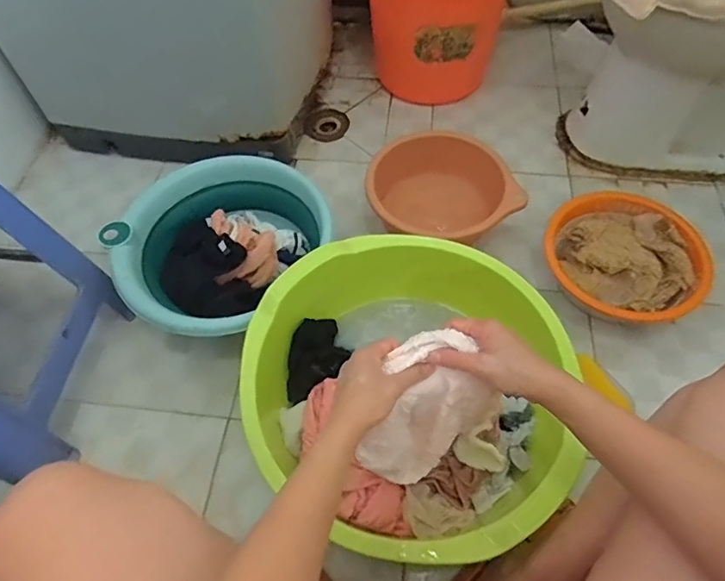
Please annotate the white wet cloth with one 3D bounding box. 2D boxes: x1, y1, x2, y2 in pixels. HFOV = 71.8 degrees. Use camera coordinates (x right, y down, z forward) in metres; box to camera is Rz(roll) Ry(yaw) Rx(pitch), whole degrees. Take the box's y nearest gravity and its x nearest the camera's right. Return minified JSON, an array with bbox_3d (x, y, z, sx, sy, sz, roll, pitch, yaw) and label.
[{"bbox_3d":[0.068,0.138,0.554,0.160,0.159,0.032,-32,25,3],"label":"white wet cloth"}]

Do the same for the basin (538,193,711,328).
[{"bbox_3d":[0.454,-0.046,0.892,0.264,0.096,0.245,-1,59,1],"label":"basin"}]

